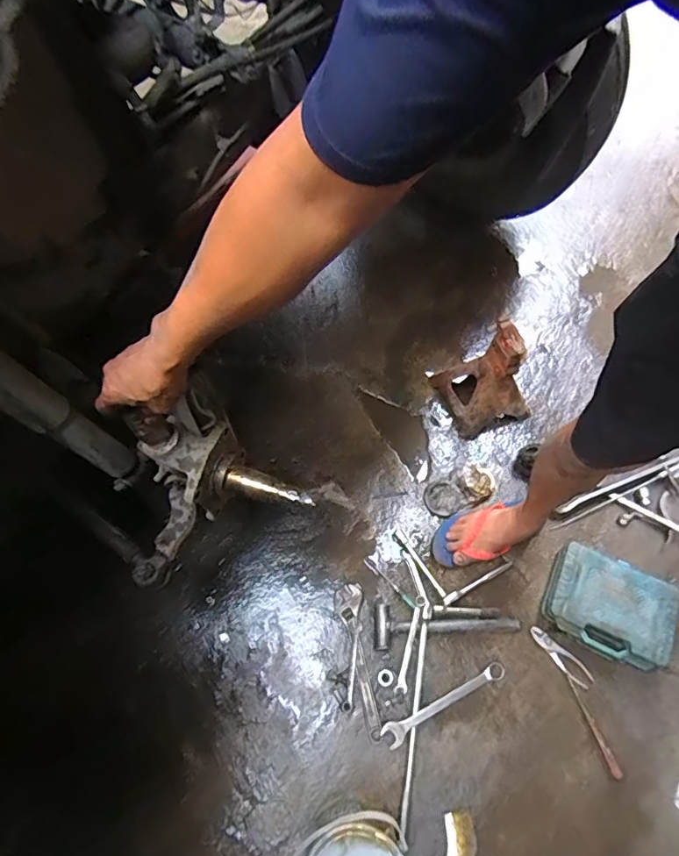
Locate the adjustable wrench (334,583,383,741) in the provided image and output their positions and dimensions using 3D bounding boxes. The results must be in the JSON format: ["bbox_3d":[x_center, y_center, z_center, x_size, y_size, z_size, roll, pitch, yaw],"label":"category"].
[{"bbox_3d":[0.038,0.478,1.015,0.058,0.019,0.293,-9,65,-2],"label":"adjustable wrench"}]

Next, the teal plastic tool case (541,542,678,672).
[{"bbox_3d":[0.569,0.373,1.030,0.241,0.057,0.189,24,68,12],"label":"teal plastic tool case"}]

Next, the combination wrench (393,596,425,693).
[{"bbox_3d":[0.148,0.447,1.018,0.025,0.013,0.188,14,66,8],"label":"combination wrench"}]

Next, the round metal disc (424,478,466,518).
[{"bbox_3d":[0.247,0.166,1.159,0.084,0.011,0.085,-1,65,2],"label":"round metal disc"}]

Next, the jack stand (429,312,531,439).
[{"bbox_3d":[0.353,-0.131,1.158,0.181,0.248,0.193,-22,66,-8],"label":"jack stand"}]

